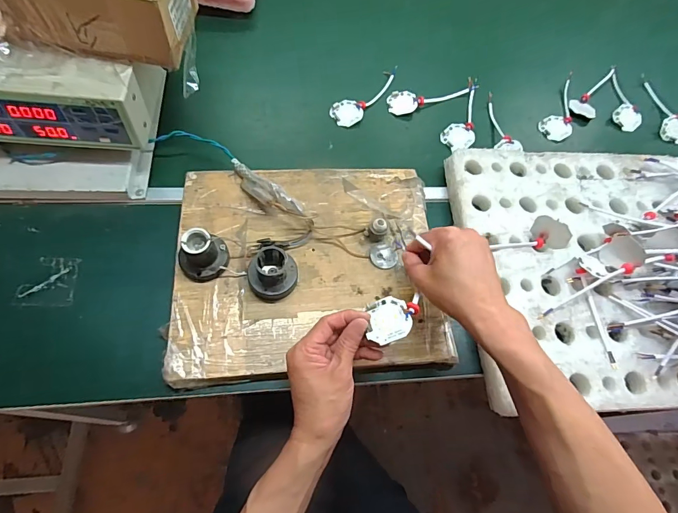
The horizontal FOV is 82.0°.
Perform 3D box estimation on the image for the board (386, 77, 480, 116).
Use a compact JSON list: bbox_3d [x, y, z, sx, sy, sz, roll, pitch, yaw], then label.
[{"bbox_3d":[0.164,-0.283,0.680,0.169,0.019,0.042,-16,67,-14],"label":"board"}]

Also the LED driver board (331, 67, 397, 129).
[{"bbox_3d":[0.055,-0.273,0.664,0.170,0.015,0.051,-39,75,-22],"label":"LED driver board"}]

